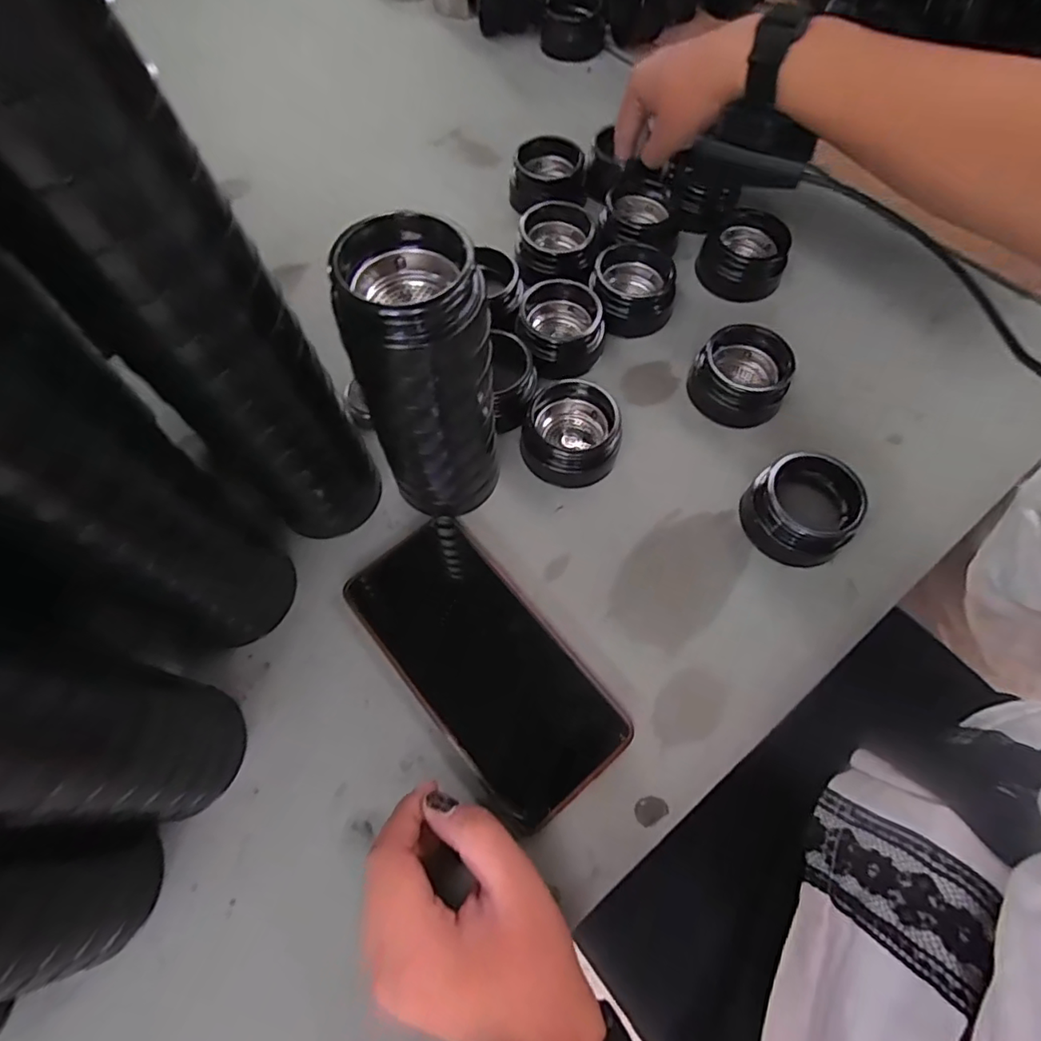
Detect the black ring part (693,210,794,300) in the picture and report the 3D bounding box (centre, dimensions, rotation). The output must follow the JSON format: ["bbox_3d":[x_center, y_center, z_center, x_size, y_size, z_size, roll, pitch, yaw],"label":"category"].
[{"bbox_3d":[0.170,-0.200,0.437,0.061,0.036,0.059,31,68,12],"label":"black ring part"}]

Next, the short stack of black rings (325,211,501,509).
[{"bbox_3d":[-0.046,-0.064,0.293,0.063,0.160,0.060,-16,67,-9],"label":"short stack of black rings"}]

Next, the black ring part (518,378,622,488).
[{"bbox_3d":[0.033,-0.058,0.364,0.060,0.033,0.064,1,65,-2],"label":"black ring part"}]

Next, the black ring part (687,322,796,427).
[{"bbox_3d":[0.149,-0.098,0.387,0.060,0.038,0.060,1,65,-2],"label":"black ring part"}]

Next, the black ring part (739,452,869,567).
[{"bbox_3d":[0.169,-0.009,0.343,0.058,0.035,0.061,1,65,-2],"label":"black ring part"}]

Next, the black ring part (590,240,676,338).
[{"bbox_3d":[0.082,-0.168,0.419,0.060,0.033,0.061,16,66,5],"label":"black ring part"}]

